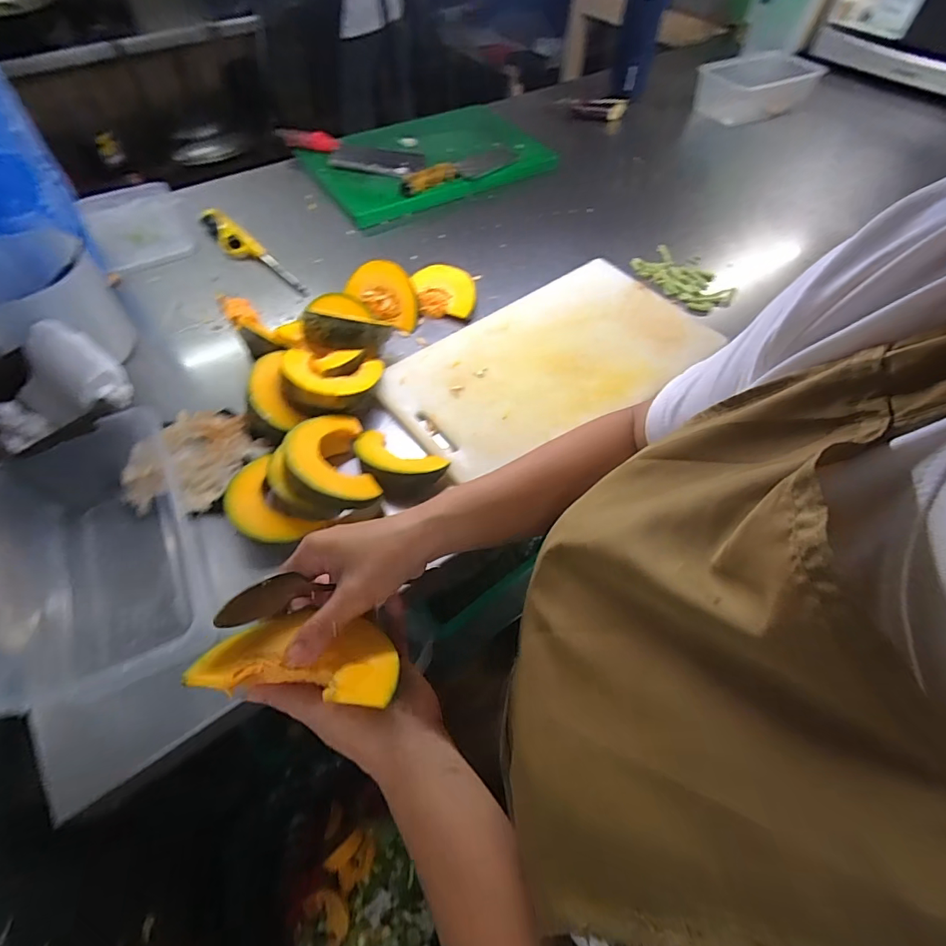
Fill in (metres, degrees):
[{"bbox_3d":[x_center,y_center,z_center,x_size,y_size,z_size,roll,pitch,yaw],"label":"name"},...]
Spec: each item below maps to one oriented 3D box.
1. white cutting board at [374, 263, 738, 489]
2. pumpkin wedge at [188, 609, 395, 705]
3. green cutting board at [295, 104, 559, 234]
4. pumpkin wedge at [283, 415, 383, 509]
[{"bbox_3d":[0.108,-0.162,0.653,0.435,0.018,0.244,-33,62,-20],"label":"white cutting board"},{"bbox_3d":[-0.107,0.127,0.310,0.113,0.039,0.068,5,19,-2],"label":"pumpkin wedge"},{"bbox_3d":[-0.079,-0.644,0.972,0.481,0.034,0.315,-28,62,-20],"label":"green cutting board"},{"bbox_3d":[-0.154,-0.015,0.517,0.088,0.052,0.125,-16,55,-13],"label":"pumpkin wedge"}]

